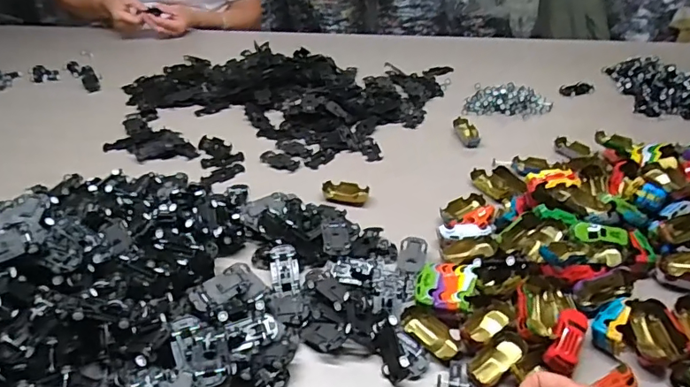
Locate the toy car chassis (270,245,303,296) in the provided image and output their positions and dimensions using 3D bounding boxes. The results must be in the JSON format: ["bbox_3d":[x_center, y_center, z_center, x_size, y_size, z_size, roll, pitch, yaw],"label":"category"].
[{"bbox_3d":[-0.069,0.086,0.568,0.031,0.008,0.067,-8,50,-8],"label":"toy car chassis"}]

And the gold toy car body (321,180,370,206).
[{"bbox_3d":[0.000,0.000,0.688,0.065,0.014,0.031,5,38,9],"label":"gold toy car body"}]

